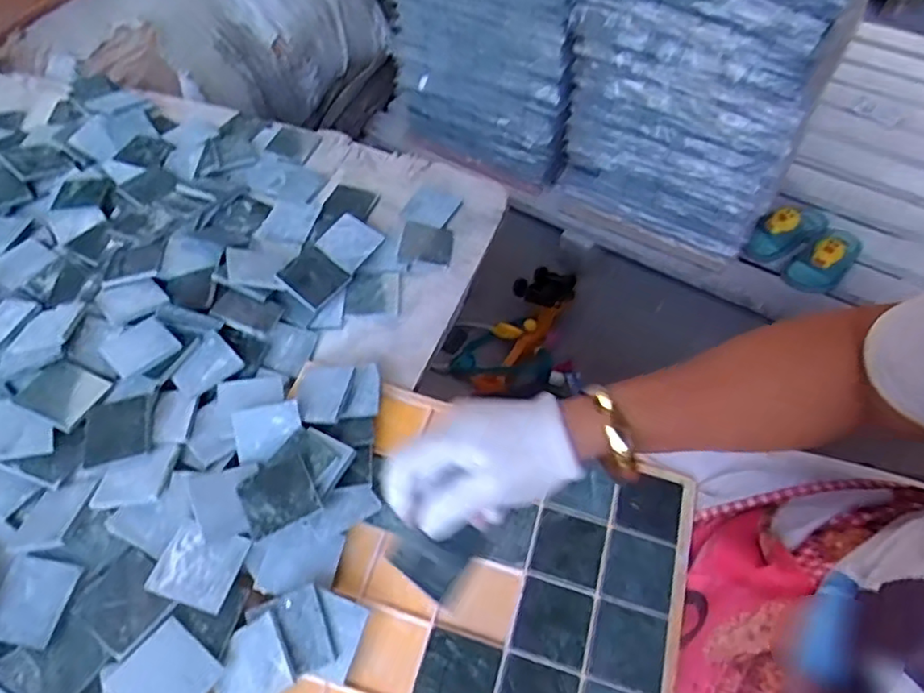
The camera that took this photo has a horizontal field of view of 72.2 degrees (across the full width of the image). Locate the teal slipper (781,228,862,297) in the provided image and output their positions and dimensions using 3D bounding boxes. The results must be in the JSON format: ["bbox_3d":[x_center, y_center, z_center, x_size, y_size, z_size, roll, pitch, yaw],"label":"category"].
[{"bbox_3d":[0.627,-0.161,1.077,0.166,0.069,0.081,-36,62,-23],"label":"teal slipper"}]

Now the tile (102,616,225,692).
[{"bbox_3d":[-0.181,0.201,0.385,0.051,0.004,0.050,36,63,15],"label":"tile"}]

